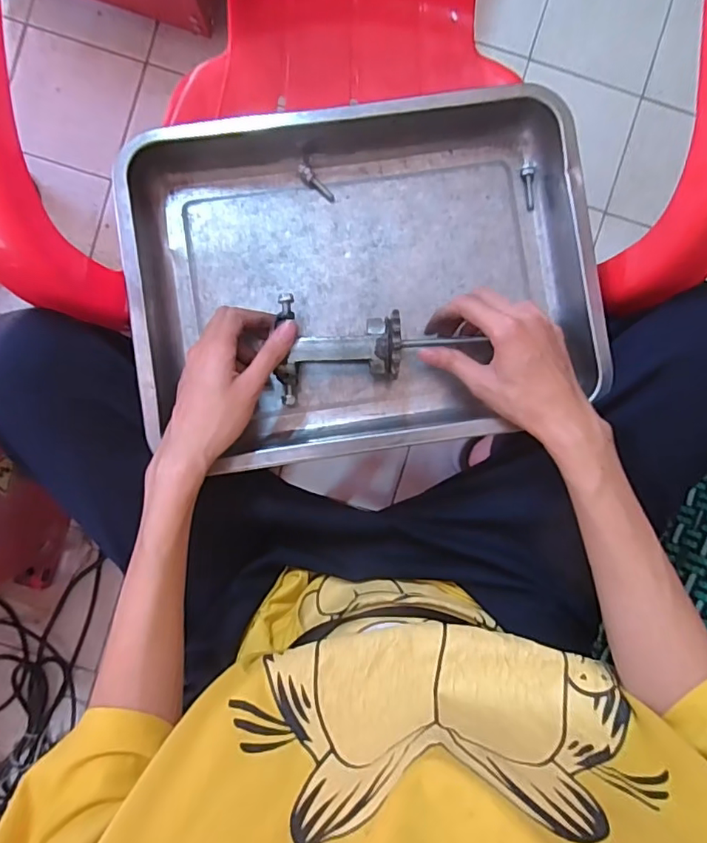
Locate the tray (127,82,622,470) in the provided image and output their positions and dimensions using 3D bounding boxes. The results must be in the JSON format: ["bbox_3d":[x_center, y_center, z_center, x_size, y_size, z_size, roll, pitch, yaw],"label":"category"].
[{"bbox_3d":[0.007,-0.123,0.462,0.383,0.068,0.286,-8,93,-2],"label":"tray"}]

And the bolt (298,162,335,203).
[{"bbox_3d":[-0.035,-0.218,0.480,0.012,0.009,0.044,-42,93,0],"label":"bolt"}]

